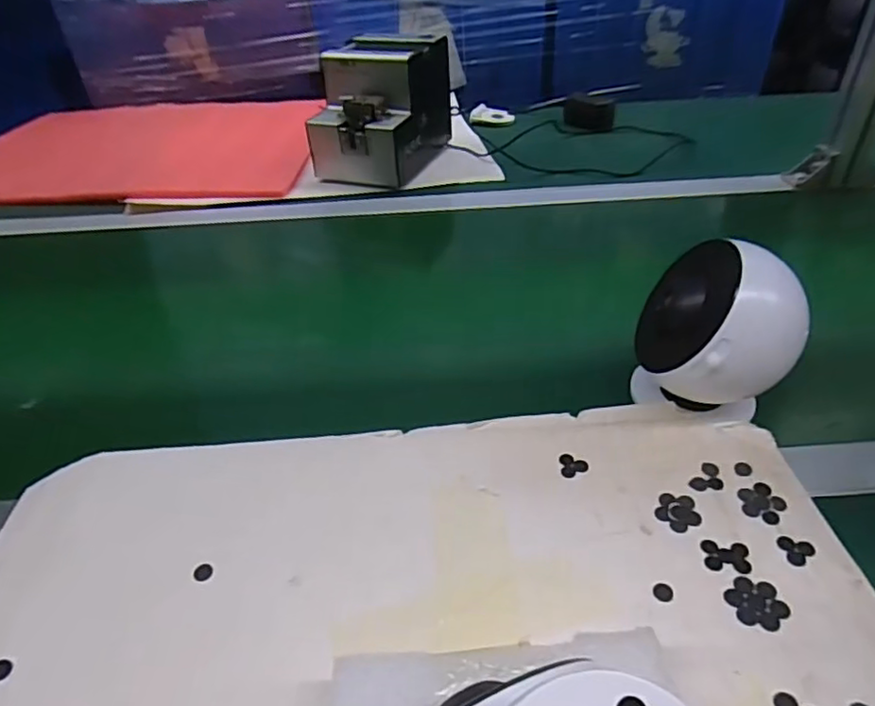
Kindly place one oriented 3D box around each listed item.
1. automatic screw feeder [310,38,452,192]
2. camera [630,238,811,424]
[{"bbox_3d":[-0.072,-0.327,0.804,0.126,0.140,0.179,14,41,19],"label":"automatic screw feeder"},{"bbox_3d":[0.182,-0.017,0.413,0.082,0.114,0.092,-14,40,-14],"label":"camera"}]

